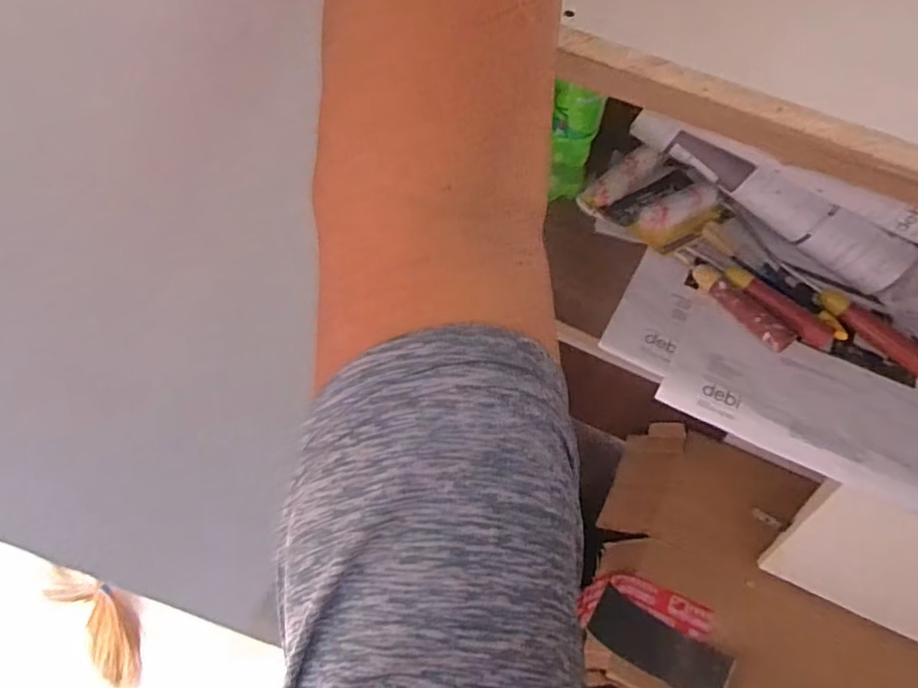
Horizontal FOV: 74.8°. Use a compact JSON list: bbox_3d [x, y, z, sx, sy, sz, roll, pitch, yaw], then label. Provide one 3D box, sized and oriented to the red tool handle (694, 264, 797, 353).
[{"bbox_3d":[0.302,-0.043,0.641,0.035,0.018,0.124,-33,66,-21],"label":"red tool handle"}]

